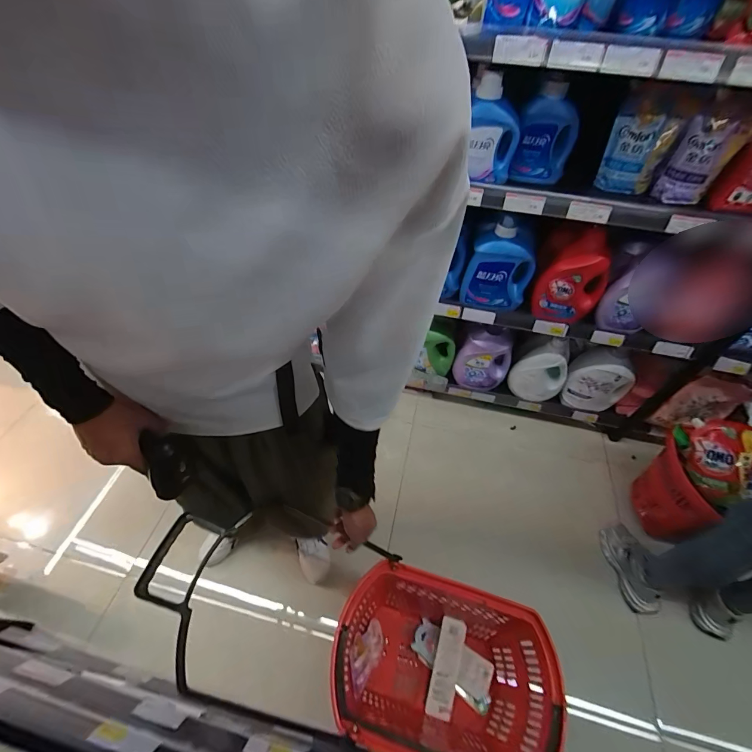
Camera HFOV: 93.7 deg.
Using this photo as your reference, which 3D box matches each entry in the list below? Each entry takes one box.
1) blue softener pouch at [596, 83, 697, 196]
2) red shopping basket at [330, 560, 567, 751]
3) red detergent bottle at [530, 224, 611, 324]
[{"bbox_3d":[0.622,-0.553,0.835,0.132,0.207,0.069,27,56,18],"label":"blue softener pouch"},{"bbox_3d":[0.142,0.706,0.860,0.461,0.334,0.317,14,53,8],"label":"red shopping basket"},{"bbox_3d":[0.573,-0.293,1.045,0.205,0.269,0.100,28,56,18],"label":"red detergent bottle"}]

